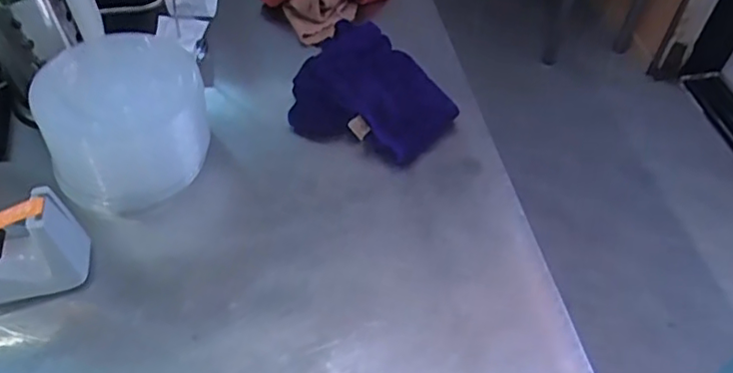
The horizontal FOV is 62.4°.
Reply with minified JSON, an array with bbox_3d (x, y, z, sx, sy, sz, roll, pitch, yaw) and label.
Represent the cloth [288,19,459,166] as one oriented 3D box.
[{"bbox_3d":[-0.007,-0.120,0.747,0.179,0.050,0.217,-32,59,-24],"label":"cloth"}]

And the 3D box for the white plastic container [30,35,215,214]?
[{"bbox_3d":[-0.264,-0.073,0.659,0.155,0.112,0.149,1,52,0],"label":"white plastic container"}]

